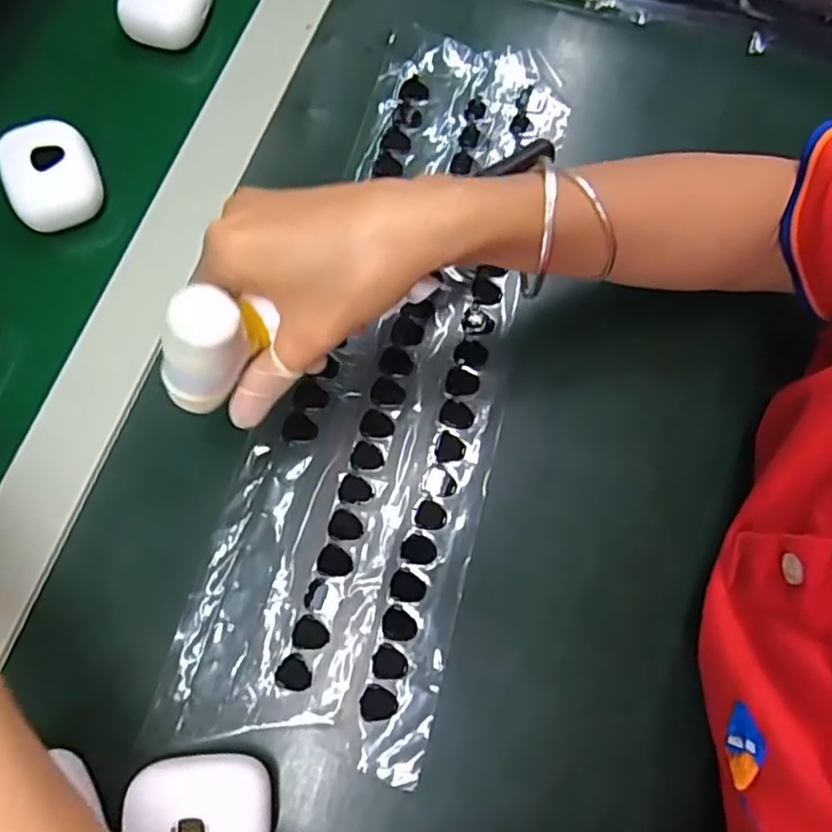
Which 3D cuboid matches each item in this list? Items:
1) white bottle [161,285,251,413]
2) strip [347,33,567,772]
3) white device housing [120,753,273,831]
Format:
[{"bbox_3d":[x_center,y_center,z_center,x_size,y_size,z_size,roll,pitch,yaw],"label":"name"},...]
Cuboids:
[{"bbox_3d":[-0.078,-0.021,0.246,0.024,0.049,0.025,43,57,9],"label":"white bottle"},{"bbox_3d":[0.033,-0.021,0.359,0.034,0.005,0.393,14,74,2],"label":"strip"},{"bbox_3d":[-0.089,0.168,0.285,0.056,0.027,0.044,-5,75,-3],"label":"white device housing"}]

